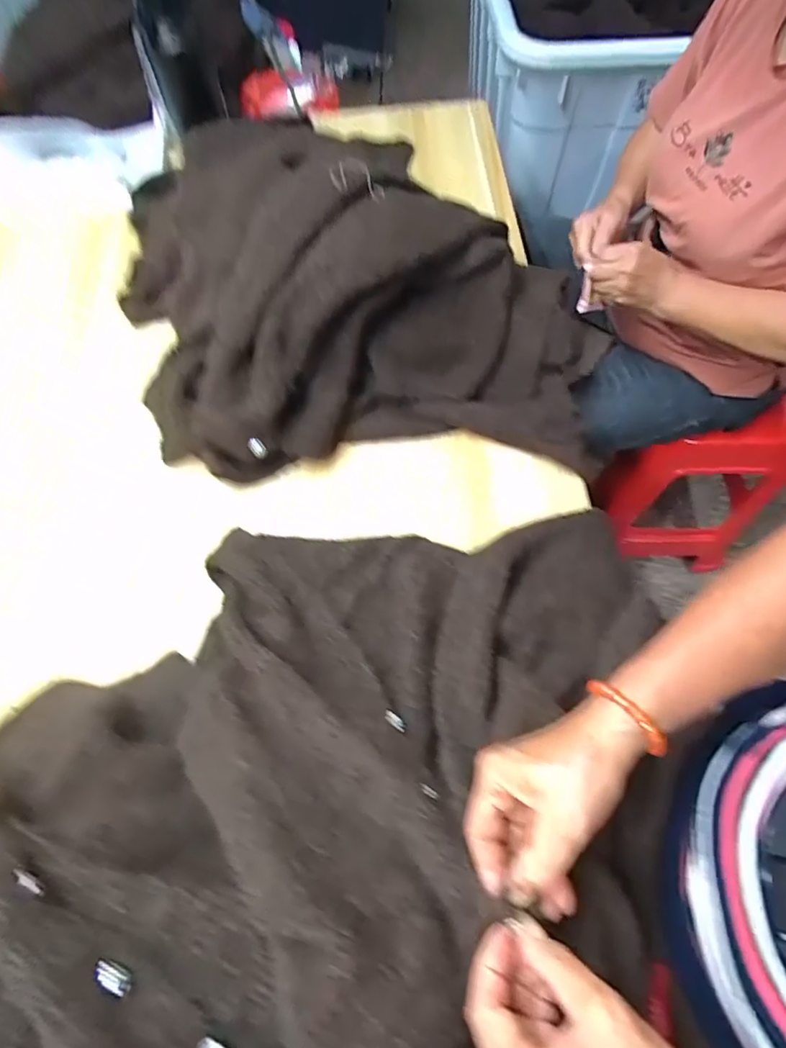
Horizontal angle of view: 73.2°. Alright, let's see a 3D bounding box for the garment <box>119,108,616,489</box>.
[{"bbox_3d":[-0.065,-0.290,0.657,0.641,0.173,0.469,5,67,4],"label":"garment"}]

